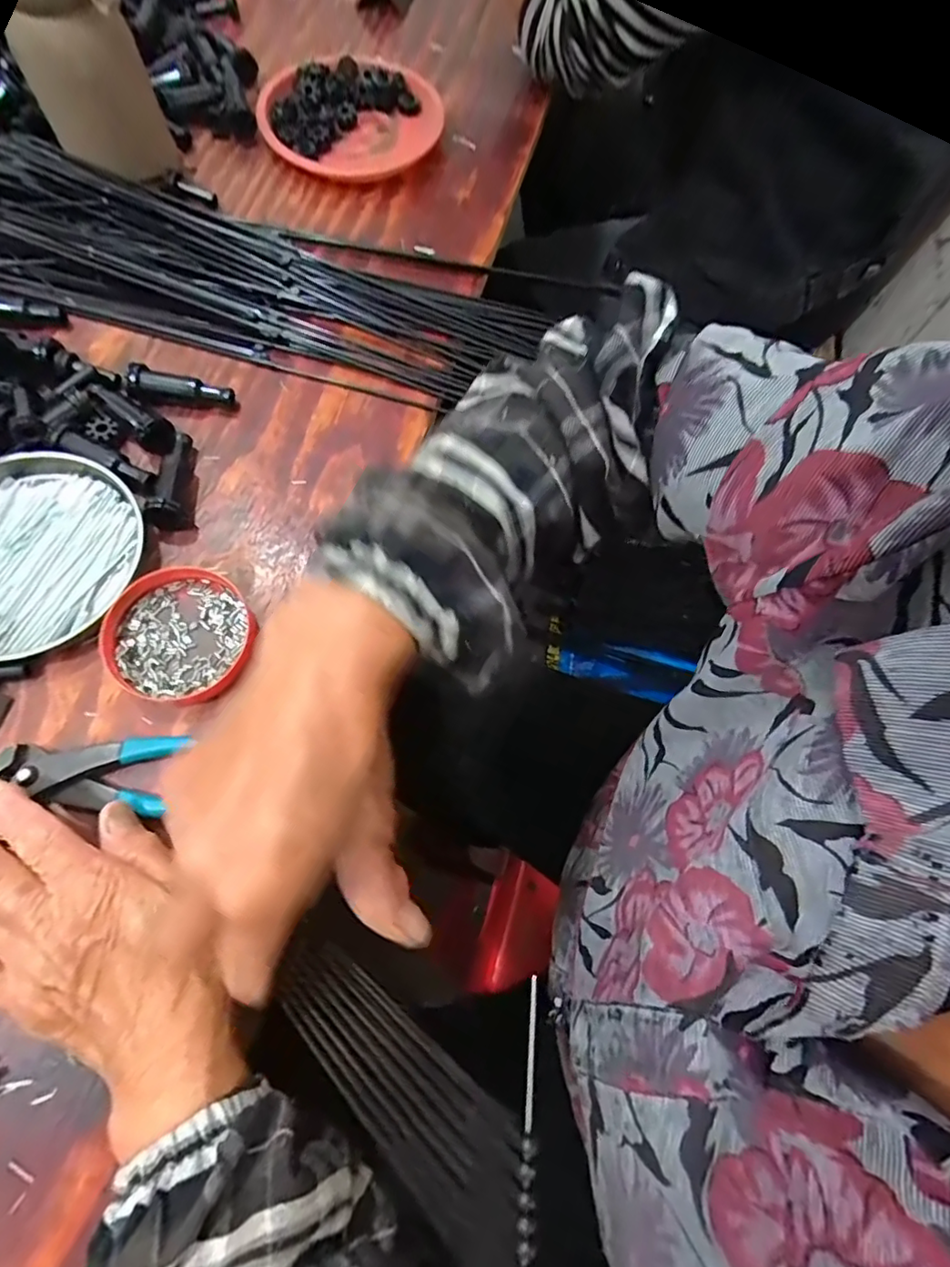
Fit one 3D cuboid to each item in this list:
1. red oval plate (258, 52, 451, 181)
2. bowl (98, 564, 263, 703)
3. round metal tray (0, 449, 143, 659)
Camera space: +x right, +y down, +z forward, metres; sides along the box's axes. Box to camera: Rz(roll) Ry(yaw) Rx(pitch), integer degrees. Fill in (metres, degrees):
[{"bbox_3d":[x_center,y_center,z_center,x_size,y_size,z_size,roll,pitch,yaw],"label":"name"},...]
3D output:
[{"bbox_3d":[-0.106,-0.457,0.497,0.155,0.026,0.157,-34,75,-12],"label":"red oval plate"},{"bbox_3d":[-0.173,0.000,0.329,0.075,0.013,0.078,22,71,6],"label":"bowl"},{"bbox_3d":[-0.269,-0.051,0.334,0.128,0.018,0.132,1,70,-1],"label":"round metal tray"}]

